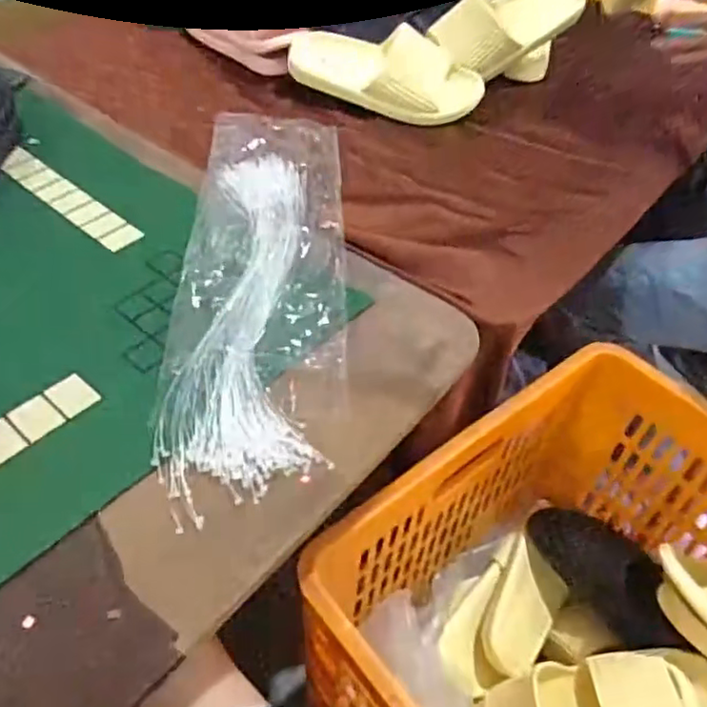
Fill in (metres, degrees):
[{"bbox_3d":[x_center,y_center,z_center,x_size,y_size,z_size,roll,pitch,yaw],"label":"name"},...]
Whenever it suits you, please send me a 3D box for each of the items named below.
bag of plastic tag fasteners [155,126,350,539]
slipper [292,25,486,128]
[{"bbox_3d":[-0.088,-0.101,0.623,0.154,0.017,0.546,1,46,-5],"label":"bag of plastic tag fasteners"},{"bbox_3d":[0.040,-0.390,0.862,0.269,0.071,0.109,23,48,16],"label":"slipper"}]

